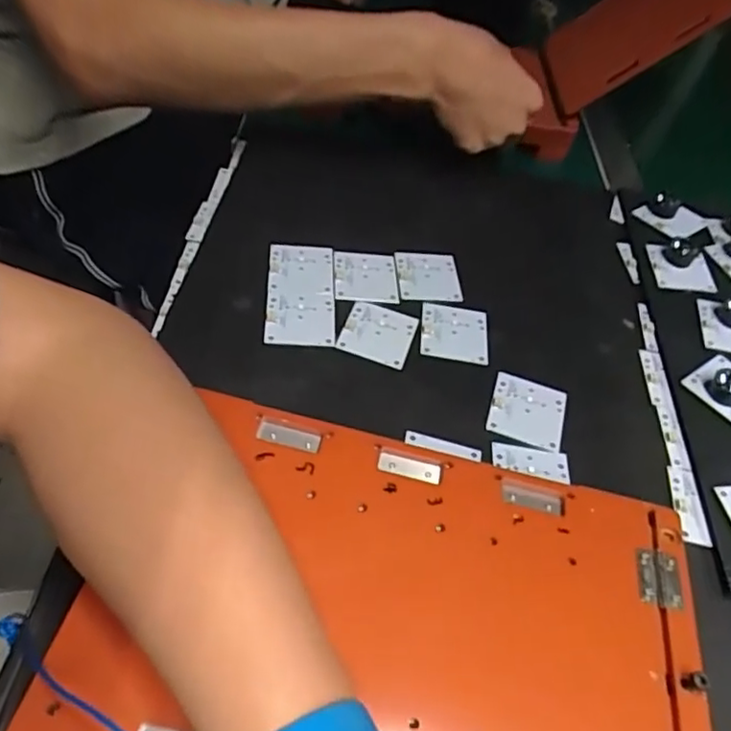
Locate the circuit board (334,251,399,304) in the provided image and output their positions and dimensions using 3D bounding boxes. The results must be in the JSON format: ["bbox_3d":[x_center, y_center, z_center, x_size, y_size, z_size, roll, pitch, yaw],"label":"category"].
[{"bbox_3d":[0.000,-0.062,0.439,0.045,0.005,0.050,4,51,-11],"label":"circuit board"}]

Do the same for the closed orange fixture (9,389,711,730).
[{"bbox_3d":[0.015,0.101,0.251,0.240,0.019,0.162,15,49,2],"label":"closed orange fixture"}]

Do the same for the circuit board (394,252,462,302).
[{"bbox_3d":[0.045,-0.064,0.449,0.045,0.006,0.048,-1,53,-6],"label":"circuit board"}]

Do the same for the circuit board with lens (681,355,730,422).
[{"bbox_3d":[0.238,0.011,0.398,0.041,0.015,0.044,-26,59,-29],"label":"circuit board with lens"}]

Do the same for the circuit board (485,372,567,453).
[{"bbox_3d":[0.098,0.028,0.377,0.044,0.005,0.046,19,49,5],"label":"circuit board"}]

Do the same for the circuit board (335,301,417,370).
[{"bbox_3d":[0.008,-0.021,0.407,0.044,0.007,0.046,19,49,5],"label":"circuit board"}]

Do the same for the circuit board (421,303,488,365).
[{"bbox_3d":[0.060,-0.023,0.418,0.045,0.006,0.047,8,53,-1],"label":"circuit board"}]

